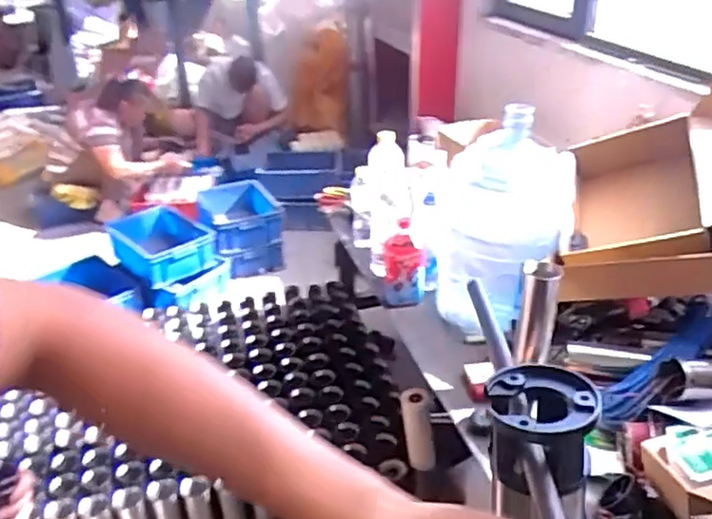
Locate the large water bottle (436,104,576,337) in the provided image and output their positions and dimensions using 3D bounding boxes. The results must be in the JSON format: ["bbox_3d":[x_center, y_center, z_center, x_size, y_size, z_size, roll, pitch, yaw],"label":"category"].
[{"bbox_3d":[0.329,-0.085,1.453,0.281,0.423,0.253,3,32,8],"label":"large water bottle"}]

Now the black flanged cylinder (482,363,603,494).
[{"bbox_3d":[0.124,0.114,0.442,0.068,0.053,0.076,2,32,6],"label":"black flanged cylinder"}]

